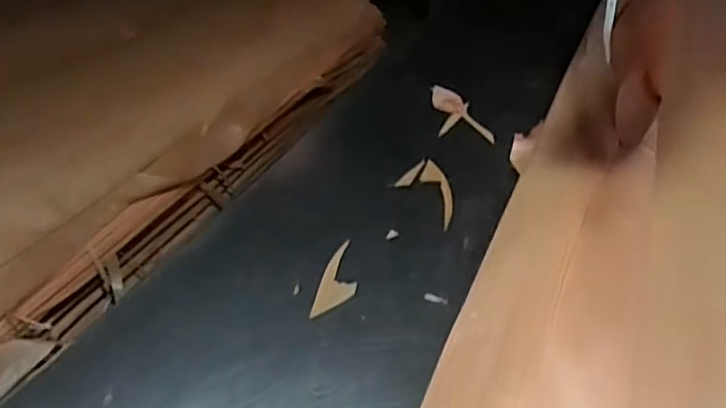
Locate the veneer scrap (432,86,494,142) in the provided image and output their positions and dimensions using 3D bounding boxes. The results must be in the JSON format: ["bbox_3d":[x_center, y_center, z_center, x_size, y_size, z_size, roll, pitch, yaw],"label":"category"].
[{"bbox_3d":[0.193,-0.194,1.378,0.092,0.006,0.294,-10,33,-3],"label":"veneer scrap"}]

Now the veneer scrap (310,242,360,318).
[{"bbox_3d":[-0.033,0.109,0.943,0.052,0.004,0.161,8,37,8],"label":"veneer scrap"}]

